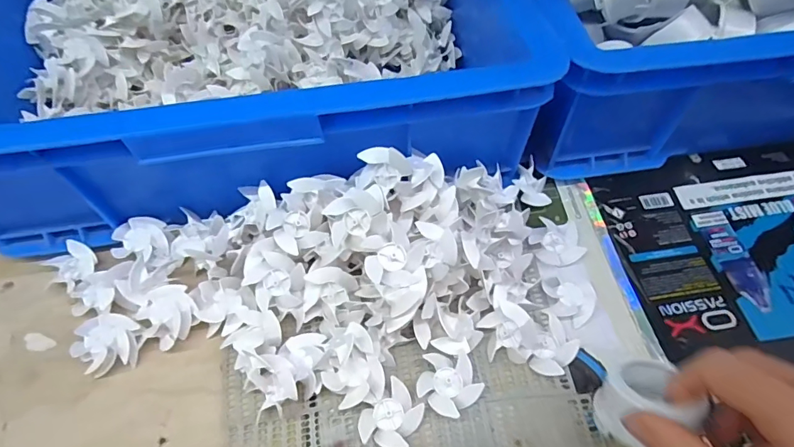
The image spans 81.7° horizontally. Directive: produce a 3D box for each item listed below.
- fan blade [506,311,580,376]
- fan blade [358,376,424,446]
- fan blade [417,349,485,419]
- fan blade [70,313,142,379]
[{"bbox_3d":[0.099,0.082,0.303,0.037,0.015,0.038,38,63,25],"label":"fan blade"},{"bbox_3d":[-0.003,0.118,0.278,0.034,0.014,0.038,29,60,20],"label":"fan blade"},{"bbox_3d":[0.033,0.100,0.290,0.037,0.017,0.038,-1,54,1],"label":"fan blade"},{"bbox_3d":[-0.190,0.080,0.303,0.035,0.022,0.036,3,54,4],"label":"fan blade"}]

